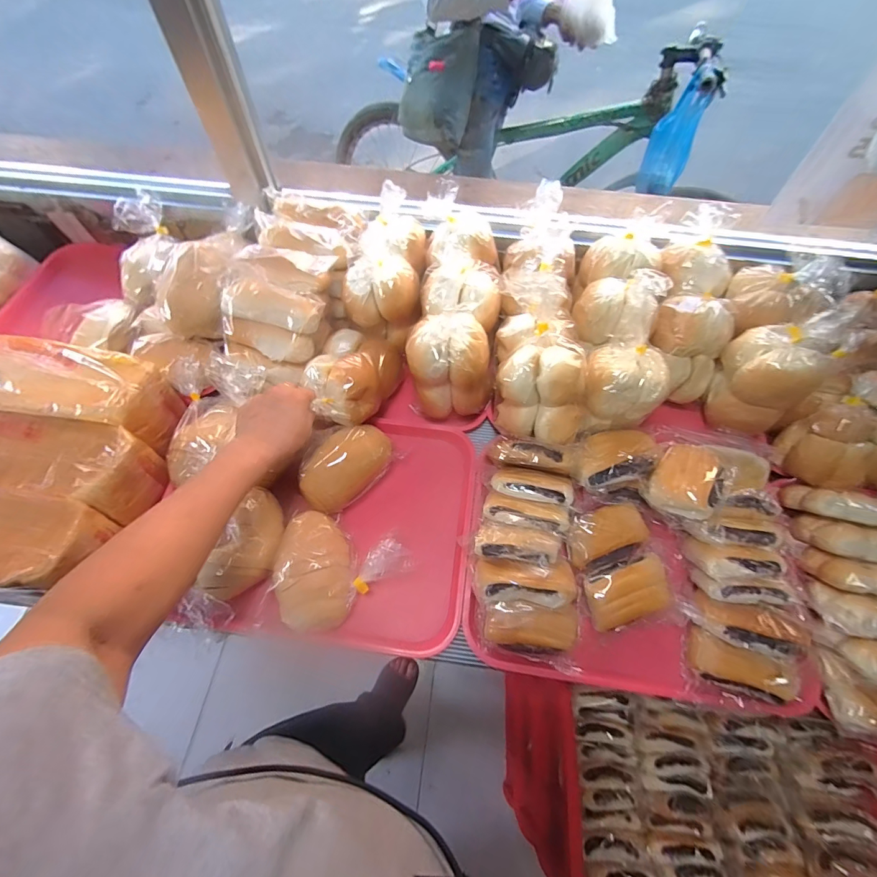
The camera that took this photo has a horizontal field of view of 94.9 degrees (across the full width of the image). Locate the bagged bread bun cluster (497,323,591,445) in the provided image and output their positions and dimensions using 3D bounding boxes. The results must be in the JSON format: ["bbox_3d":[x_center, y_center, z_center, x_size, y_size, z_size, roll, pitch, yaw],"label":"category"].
[{"bbox_3d":[0.139,-0.063,0.538,0.125,0.121,0.104,22,64,10],"label":"bagged bread bun cluster"}]

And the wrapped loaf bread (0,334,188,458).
[{"bbox_3d":[-0.525,-0.066,0.541,0.319,0.092,0.108,6,62,2],"label":"wrapped loaf bread"}]

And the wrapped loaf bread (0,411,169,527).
[{"bbox_3d":[-0.530,0.025,0.497,0.316,0.087,0.098,8,62,3],"label":"wrapped loaf bread"}]

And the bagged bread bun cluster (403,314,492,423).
[{"bbox_3d":[0.017,-0.106,0.555,0.119,0.158,0.086,2,62,0],"label":"bagged bread bun cluster"}]

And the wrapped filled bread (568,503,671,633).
[{"bbox_3d":[0.228,0.157,0.512,0.104,0.032,0.138,-10,63,-6],"label":"wrapped filled bread"}]

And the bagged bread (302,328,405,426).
[{"bbox_3d":[-0.127,-0.089,0.571,0.099,0.095,0.158,18,63,8],"label":"bagged bread"}]

